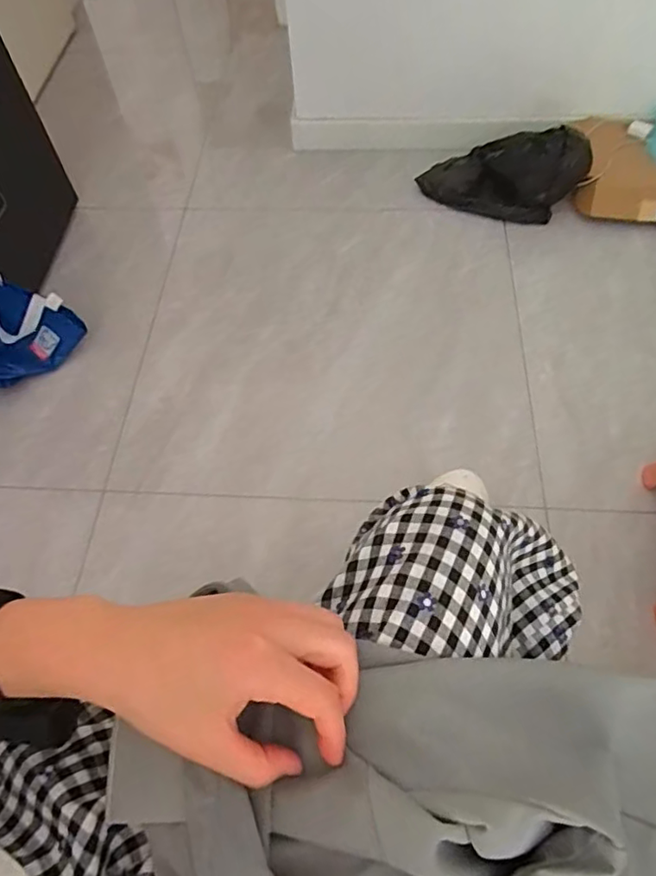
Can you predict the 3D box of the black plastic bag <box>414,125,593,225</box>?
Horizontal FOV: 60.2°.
[{"bbox_3d":[0.429,-0.683,1.415,0.363,0.175,0.220,39,67,24],"label":"black plastic bag"}]

